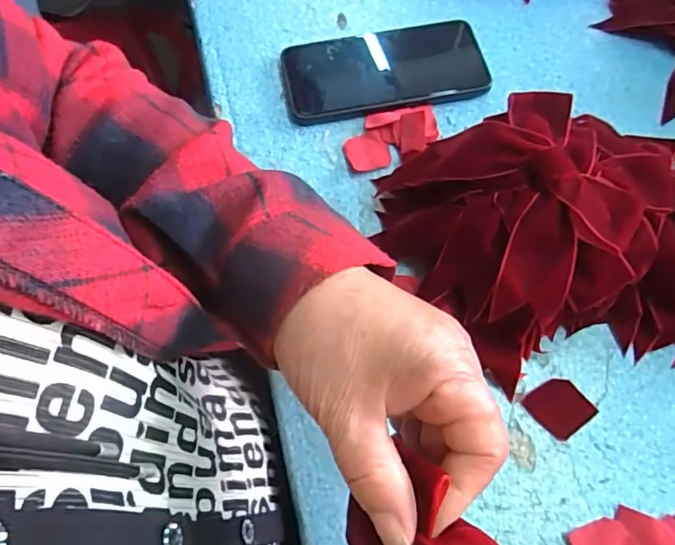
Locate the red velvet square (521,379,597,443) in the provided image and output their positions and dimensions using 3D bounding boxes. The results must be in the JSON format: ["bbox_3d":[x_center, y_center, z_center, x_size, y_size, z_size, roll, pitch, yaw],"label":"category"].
[{"bbox_3d":[0.142,0.085,0.339,0.034,0.004,0.034,-35,72,-14],"label":"red velvet square"}]

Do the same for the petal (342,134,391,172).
[{"bbox_3d":[0.024,-0.093,0.417,0.034,0.004,0.034,1,66,-2],"label":"petal"}]

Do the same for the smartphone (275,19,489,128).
[{"bbox_3d":[0.039,-0.167,0.443,0.163,0.012,0.081,-8,68,-4],"label":"smartphone"}]

